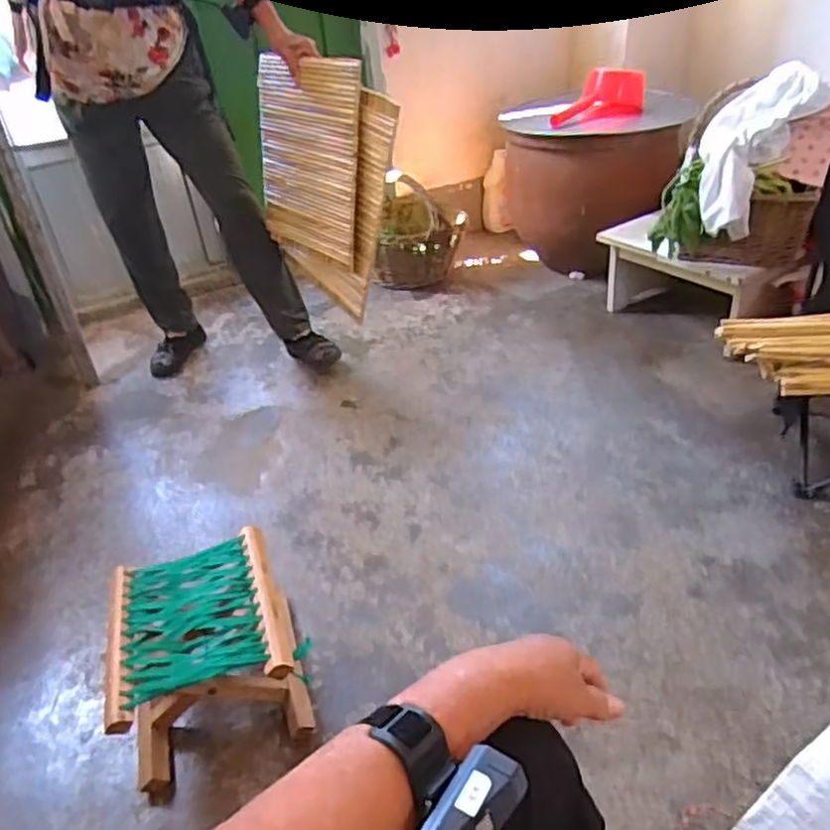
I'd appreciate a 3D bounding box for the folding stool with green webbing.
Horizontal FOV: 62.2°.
[{"bbox_3d":[-0.303,0.353,1.026,0.242,0.177,0.277,-16,38,-11],"label":"folding stool with green webbing"}]

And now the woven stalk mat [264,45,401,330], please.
[{"bbox_3d":[-0.205,-0.489,1.476,0.046,0.479,0.426,-20,36,-39],"label":"woven stalk mat"}]

